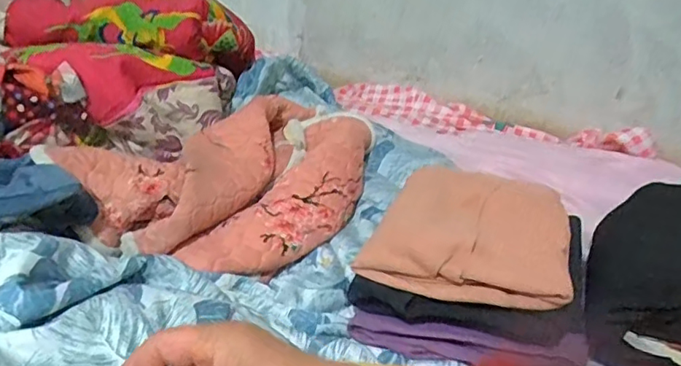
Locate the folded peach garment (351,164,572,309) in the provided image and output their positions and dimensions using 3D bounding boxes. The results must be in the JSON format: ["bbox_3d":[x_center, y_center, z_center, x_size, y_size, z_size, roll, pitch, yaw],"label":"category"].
[{"bbox_3d":[0.161,0.046,0.663,0.208,0.046,0.250,13,29,17],"label":"folded peach garment"}]

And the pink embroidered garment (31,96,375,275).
[{"bbox_3d":[-0.156,-0.025,0.834,0.359,0.103,0.417,16,31,23],"label":"pink embroidered garment"}]

